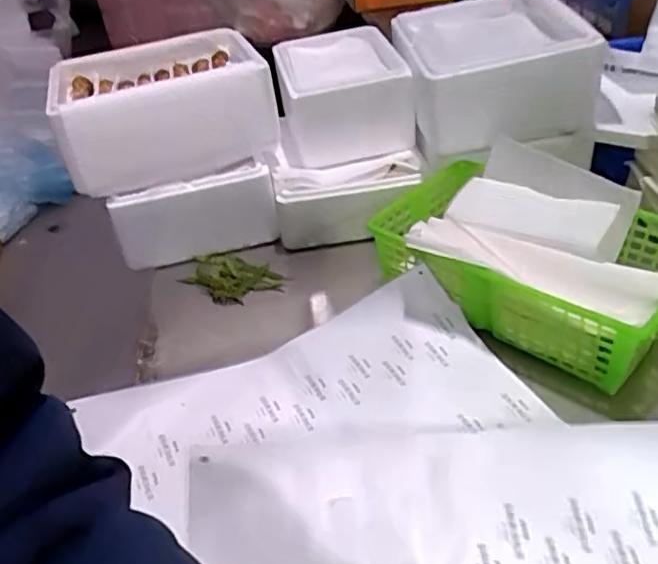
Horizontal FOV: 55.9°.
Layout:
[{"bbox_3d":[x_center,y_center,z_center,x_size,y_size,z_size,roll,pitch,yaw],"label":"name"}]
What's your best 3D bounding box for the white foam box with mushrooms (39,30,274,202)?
[{"bbox_3d":[-0.254,-0.264,0.929,0.281,0.129,0.291,-18,39,-14],"label":"white foam box with mushrooms"}]

